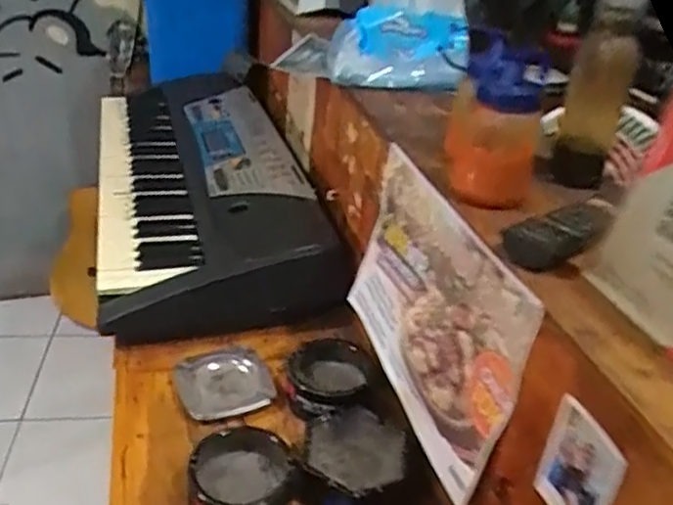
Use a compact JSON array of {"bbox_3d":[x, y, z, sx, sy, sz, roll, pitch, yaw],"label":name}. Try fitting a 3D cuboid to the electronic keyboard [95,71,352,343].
[{"bbox_3d":[-0.264,-0.172,1.206,0.333,0.126,0.909,-4,31,-17],"label":"electronic keyboard"}]

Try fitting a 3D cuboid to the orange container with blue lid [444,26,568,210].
[{"bbox_3d":[0.152,-0.123,0.609,0.081,0.144,0.103,10,30,7],"label":"orange container with blue lid"}]

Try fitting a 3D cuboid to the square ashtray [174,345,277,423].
[{"bbox_3d":[-0.136,0.155,0.783,0.103,0.020,0.109,-8,33,-24],"label":"square ashtray"}]

